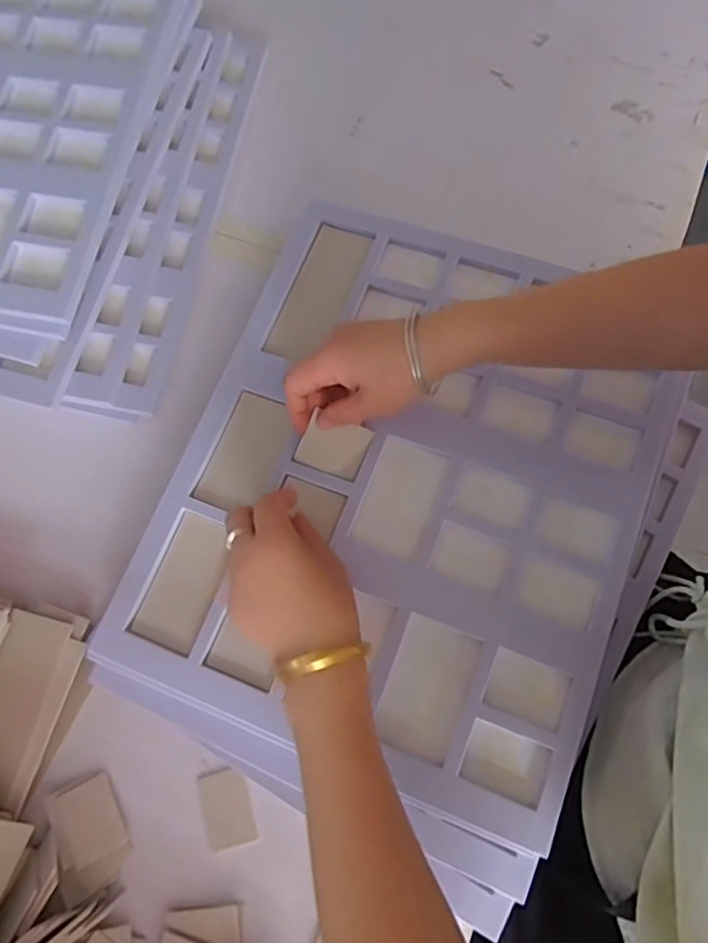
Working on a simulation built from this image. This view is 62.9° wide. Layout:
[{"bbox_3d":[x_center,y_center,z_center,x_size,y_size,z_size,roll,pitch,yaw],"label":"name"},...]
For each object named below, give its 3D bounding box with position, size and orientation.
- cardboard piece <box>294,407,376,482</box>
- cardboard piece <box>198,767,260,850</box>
[{"bbox_3d":[-0.016,-0.020,0.455,0.049,0.004,0.043,22,84,-4],"label":"cardboard piece"},{"bbox_3d":[-0.098,0.258,0.444,0.034,0.004,0.053,-21,77,-3],"label":"cardboard piece"}]

